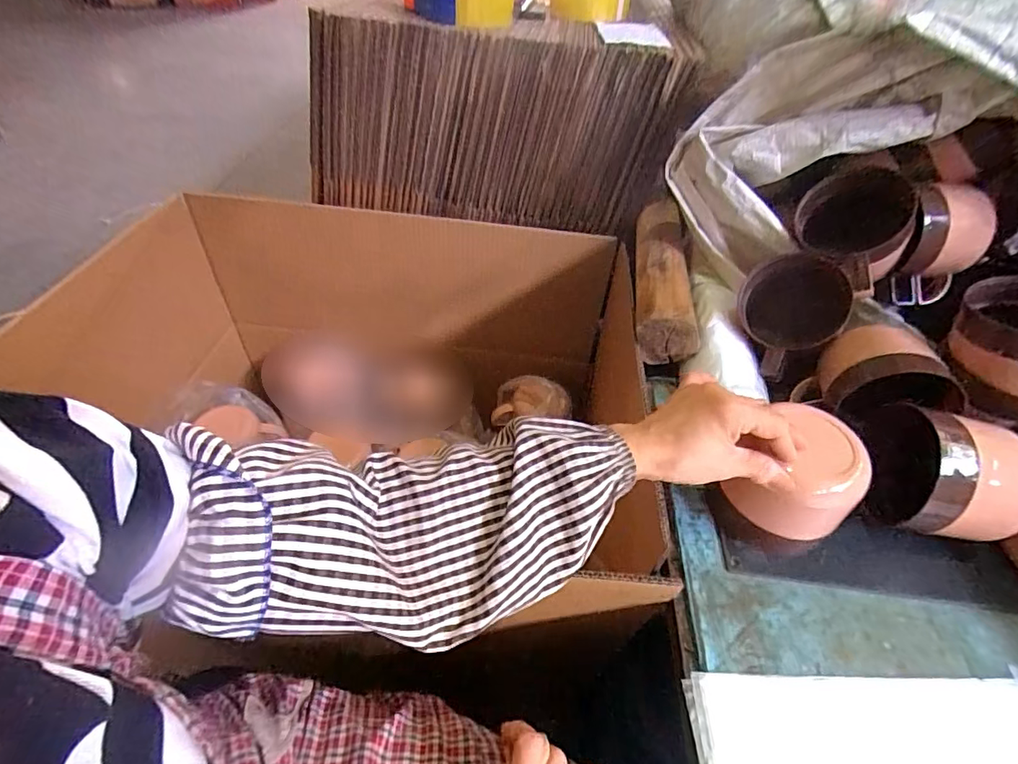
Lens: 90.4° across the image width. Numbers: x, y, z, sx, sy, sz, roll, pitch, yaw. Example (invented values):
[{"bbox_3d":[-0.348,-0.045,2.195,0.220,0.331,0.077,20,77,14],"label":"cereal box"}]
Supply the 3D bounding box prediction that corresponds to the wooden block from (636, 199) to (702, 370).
[{"bbox_3d":[0.205,-0.147,0.677,0.074,0.077,0.295,9,46,5],"label":"wooden block"}]

